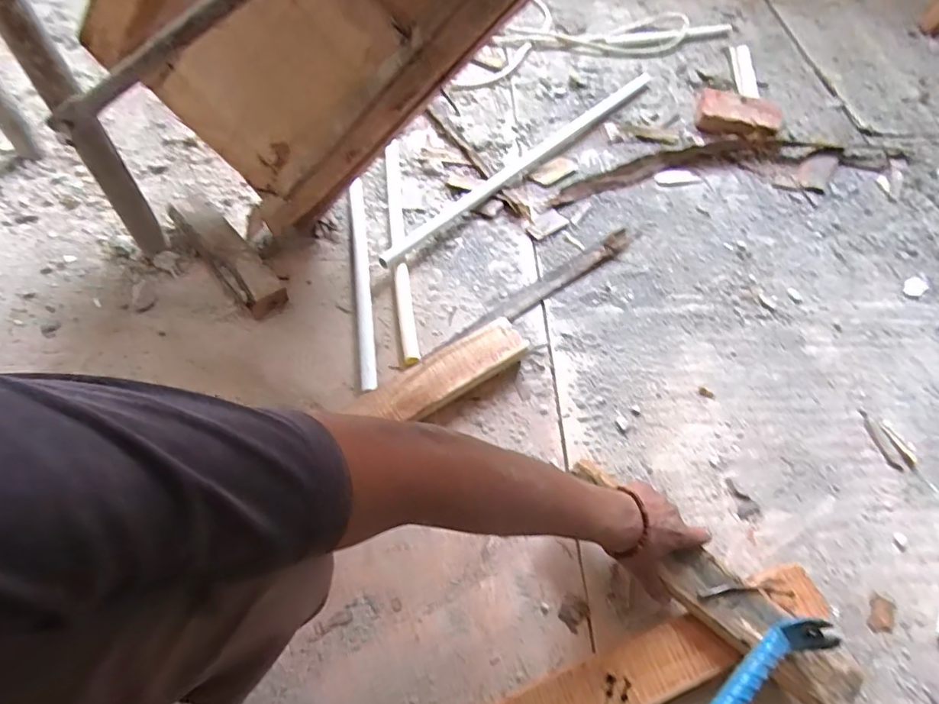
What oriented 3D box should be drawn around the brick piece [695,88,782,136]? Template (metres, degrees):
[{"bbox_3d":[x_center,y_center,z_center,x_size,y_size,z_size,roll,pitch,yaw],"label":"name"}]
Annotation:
[{"bbox_3d":[0.551,-0.483,1.111,0.162,0.047,0.113,22,59,10],"label":"brick piece"}]

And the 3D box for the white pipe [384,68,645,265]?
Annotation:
[{"bbox_3d":[0.129,-0.372,1.003,0.032,0.037,0.791,39,63,19],"label":"white pipe"}]

